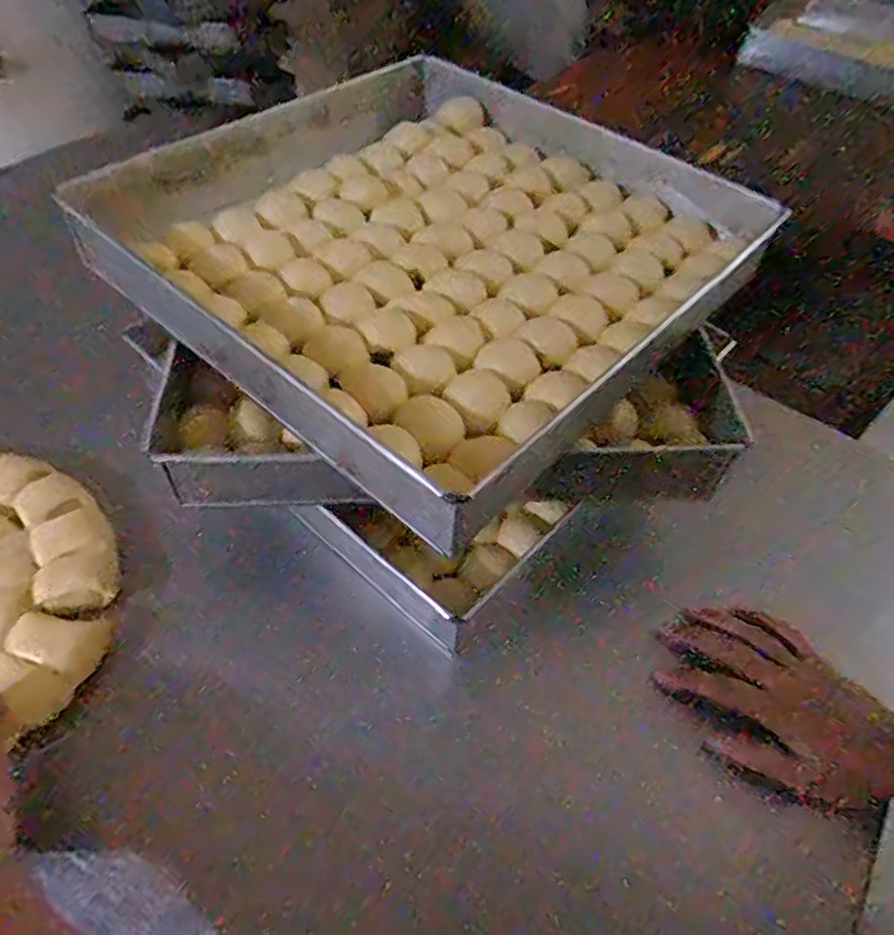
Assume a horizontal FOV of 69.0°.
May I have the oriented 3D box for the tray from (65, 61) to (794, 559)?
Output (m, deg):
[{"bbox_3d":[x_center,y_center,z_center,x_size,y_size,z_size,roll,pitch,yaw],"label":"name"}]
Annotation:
[{"bbox_3d":[-0.035,-0.190,0.531,0.456,0.073,0.382,38,57,23],"label":"tray"}]

